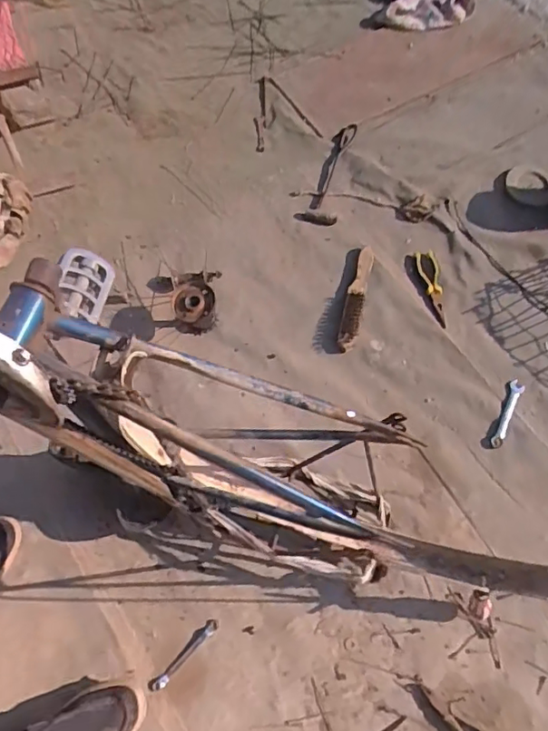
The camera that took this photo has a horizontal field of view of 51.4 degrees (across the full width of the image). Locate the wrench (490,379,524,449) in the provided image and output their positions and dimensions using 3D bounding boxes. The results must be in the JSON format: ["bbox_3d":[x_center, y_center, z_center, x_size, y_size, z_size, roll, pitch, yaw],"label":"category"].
[{"bbox_3d":[0.449,0.094,1.099,0.028,0.013,0.144,26,69,9],"label":"wrench"}]

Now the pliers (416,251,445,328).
[{"bbox_3d":[0.333,-0.159,1.188,0.044,0.019,0.172,-8,68,-4],"label":"pliers"}]

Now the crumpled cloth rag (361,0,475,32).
[{"bbox_3d":[0.352,-0.872,1.362,0.272,0.077,0.125,-1,68,-1],"label":"crumpled cloth rag"}]

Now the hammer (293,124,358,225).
[{"bbox_3d":[0.124,-0.430,1.282,0.087,0.029,0.251,16,80,5],"label":"hammer"}]

